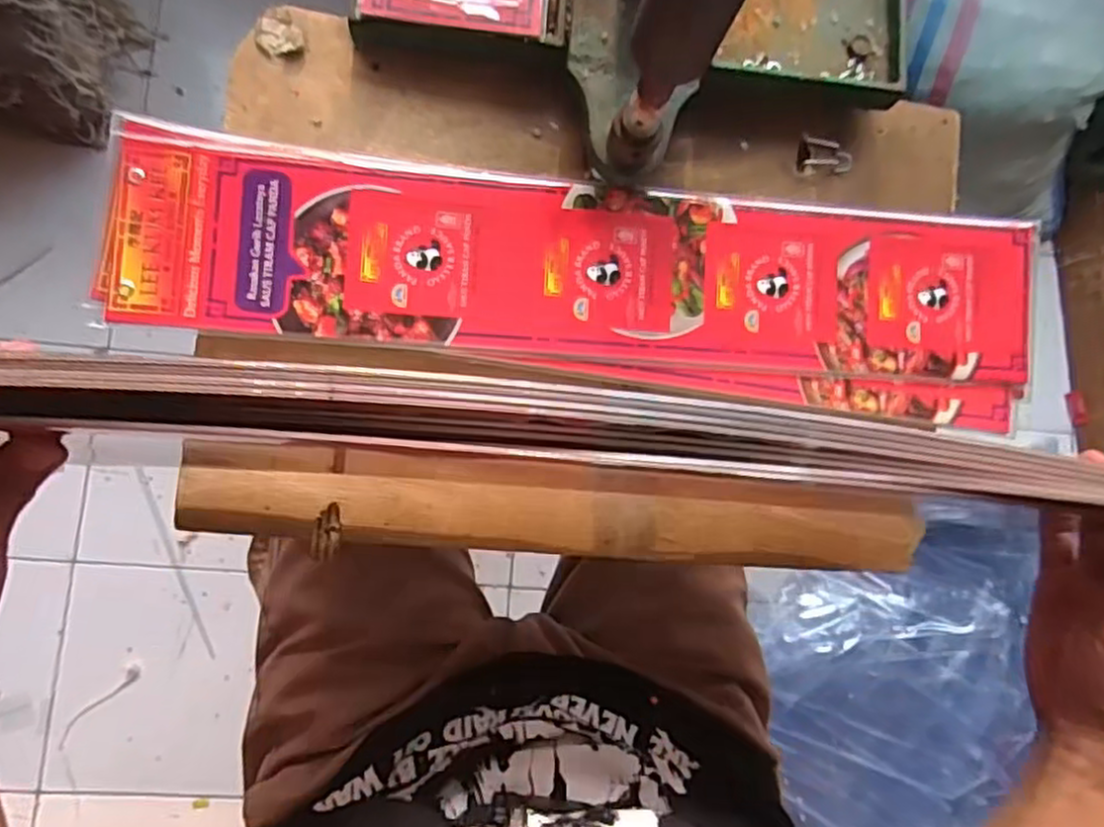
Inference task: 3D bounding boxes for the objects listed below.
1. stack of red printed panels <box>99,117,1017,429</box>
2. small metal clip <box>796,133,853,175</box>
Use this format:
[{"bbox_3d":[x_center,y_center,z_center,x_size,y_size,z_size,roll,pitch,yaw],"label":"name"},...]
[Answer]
[{"bbox_3d":[0.031,-0.082,0.428,0.545,0.007,0.121,7,86,-7],"label":"stack of red printed panels"},{"bbox_3d":[0.176,-0.164,0.461,0.036,0.009,0.022,15,82,-5],"label":"small metal clip"}]

